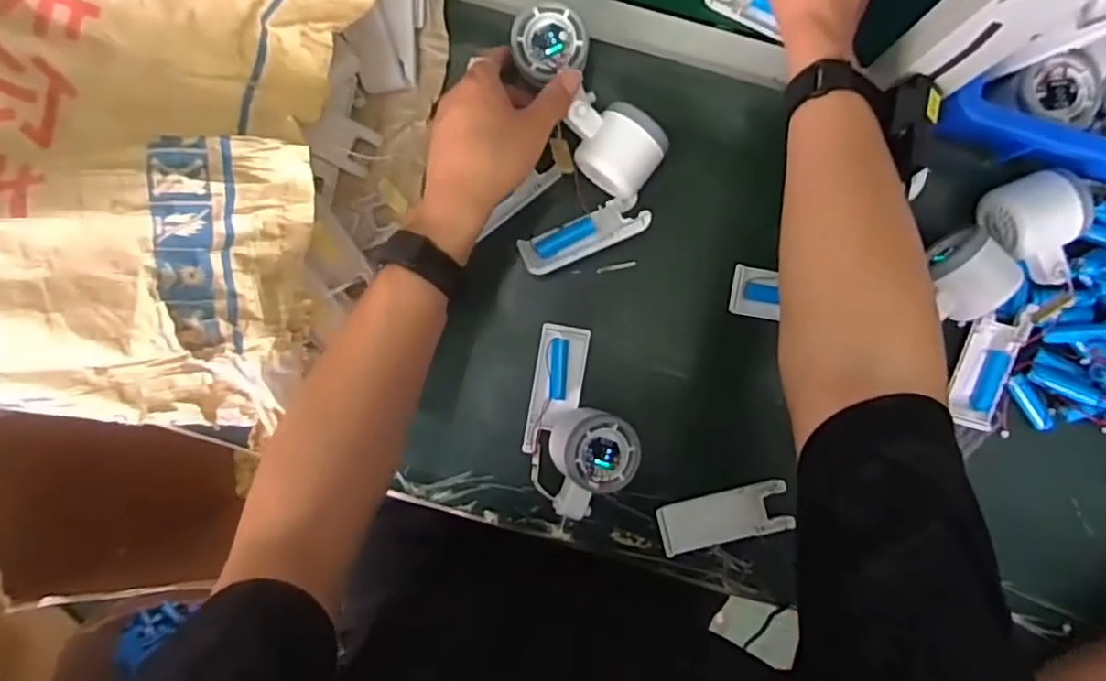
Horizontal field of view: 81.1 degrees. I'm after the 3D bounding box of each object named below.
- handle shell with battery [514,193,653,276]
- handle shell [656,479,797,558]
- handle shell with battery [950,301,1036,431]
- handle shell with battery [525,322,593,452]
[{"bbox_3d":[0.025,-0.083,0.514,0.102,0.018,0.040,-24,59,0],"label":"handle shell with battery"},{"bbox_3d":[0.137,0.144,0.525,0.103,0.012,0.042,-14,89,0],"label":"handle shell"},{"bbox_3d":[0.344,0.021,0.509,0.038,0.016,0.101,13,102,1],"label":"handle shell with battery"},{"bbox_3d":[0.004,0.038,0.521,0.040,0.018,0.101,9,89,1],"label":"handle shell with battery"}]

